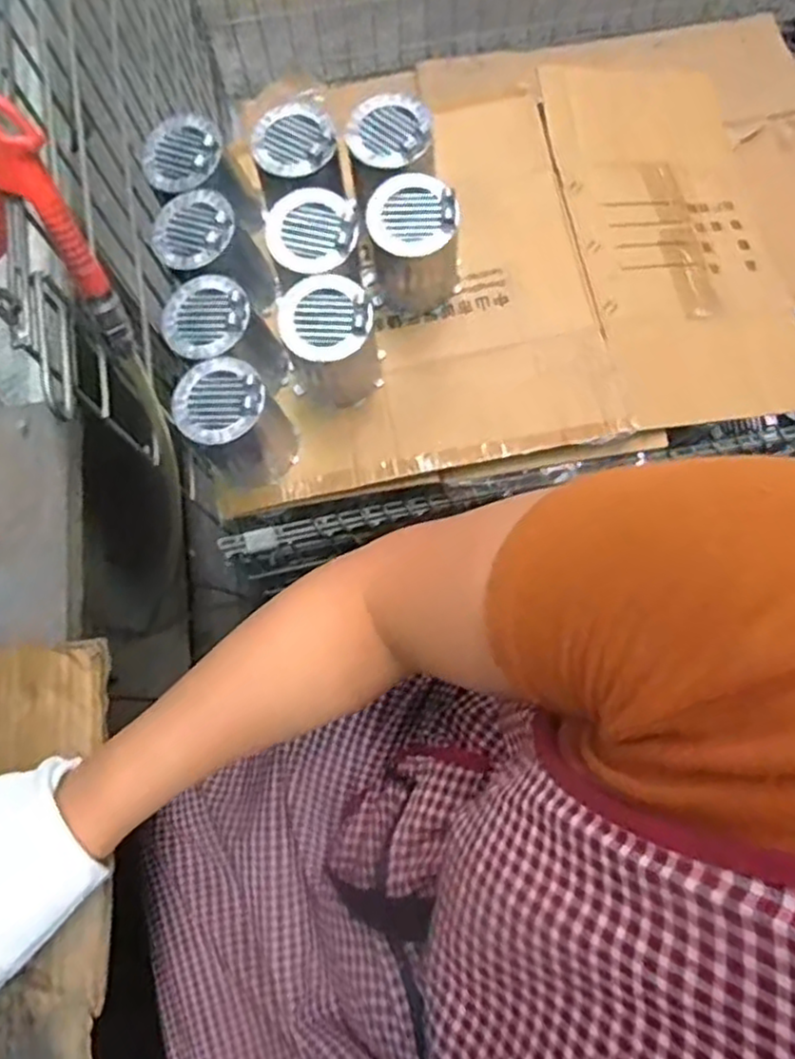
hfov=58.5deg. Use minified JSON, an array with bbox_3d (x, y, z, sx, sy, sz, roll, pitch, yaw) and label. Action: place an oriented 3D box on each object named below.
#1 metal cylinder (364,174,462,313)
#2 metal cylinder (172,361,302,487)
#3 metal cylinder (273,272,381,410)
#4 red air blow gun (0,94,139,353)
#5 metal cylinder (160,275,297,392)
[{"bbox_3d":[0.018,-0.291,0.739,0.092,0.127,0.085,0,75,1],"label":"metal cylinder"},{"bbox_3d":[-0.159,-0.107,0.704,0.095,0.109,0.100,-34,77,-7],"label":"metal cylinder"},{"bbox_3d":[-0.065,-0.185,0.716,0.089,0.113,0.092,-26,76,-5],"label":"metal cylinder"},{"bbox_3d":[-0.232,-0.201,0.423,0.069,0.248,0.053,-34,50,-7],"label":"red air blow gun"},{"bbox_3d":[-0.179,-0.193,0.727,0.091,0.113,0.096,-39,78,-8],"label":"metal cylinder"}]

